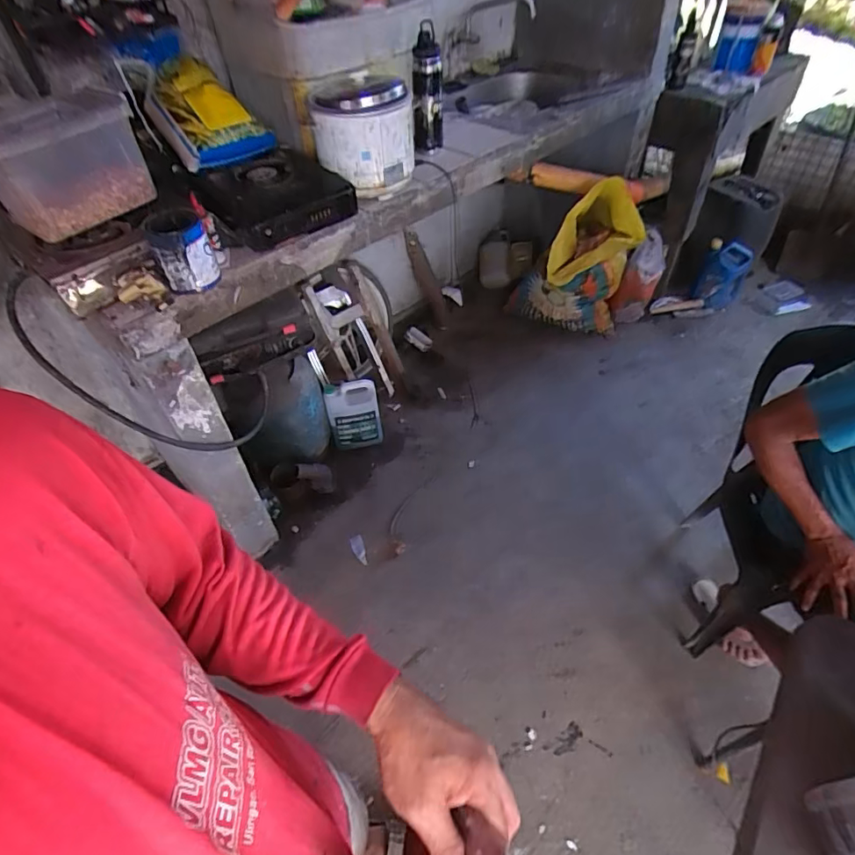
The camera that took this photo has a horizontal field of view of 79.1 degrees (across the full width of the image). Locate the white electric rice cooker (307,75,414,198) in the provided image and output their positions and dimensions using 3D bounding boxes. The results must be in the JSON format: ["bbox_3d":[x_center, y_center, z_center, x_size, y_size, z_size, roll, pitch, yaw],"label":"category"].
[{"bbox_3d":[-0.143,-0.677,1.186,0.215,0.204,0.235,-4,47,0],"label":"white electric rice cooker"}]

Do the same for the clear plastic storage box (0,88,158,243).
[{"bbox_3d":[-0.653,-0.466,0.927,0.143,0.168,0.268,32,58,29],"label":"clear plastic storage box"}]

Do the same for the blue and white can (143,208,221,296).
[{"bbox_3d":[-0.465,-0.334,0.992,0.102,0.122,0.104,-22,50,-16],"label":"blue and white can"}]

